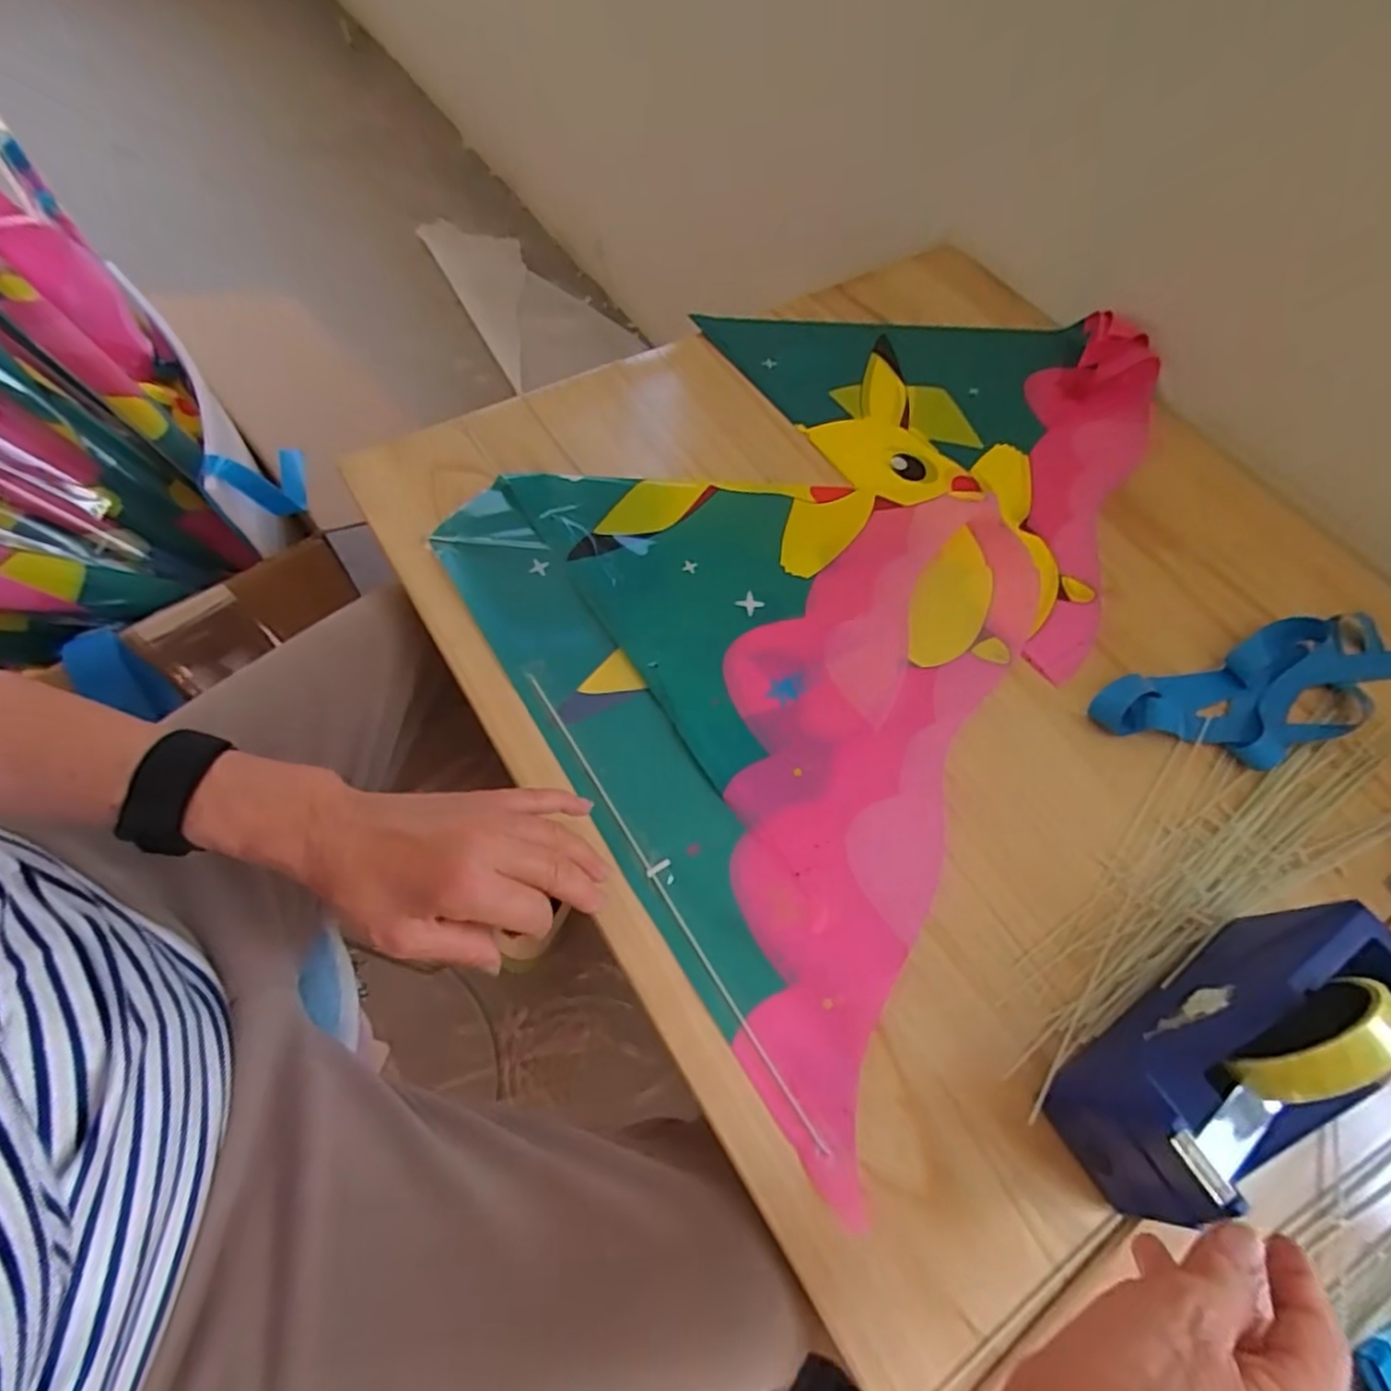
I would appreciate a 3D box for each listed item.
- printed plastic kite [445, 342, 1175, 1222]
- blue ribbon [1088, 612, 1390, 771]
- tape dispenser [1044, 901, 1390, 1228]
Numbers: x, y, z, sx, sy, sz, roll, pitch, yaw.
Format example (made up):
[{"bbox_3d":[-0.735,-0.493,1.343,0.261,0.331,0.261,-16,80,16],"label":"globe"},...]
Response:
[{"bbox_3d":[0.095,-0.138,0.593,0.467,0.024,0.778,30,64,11],"label":"printed plastic kite"},{"bbox_3d":[0.476,-0.006,0.553,0.313,0.032,0.098,-18,65,-13],"label":"blue ribbon"},{"bbox_3d":[0.307,0.196,0.379,0.203,0.116,0.070,-28,68,-17],"label":"tape dispenser"}]

